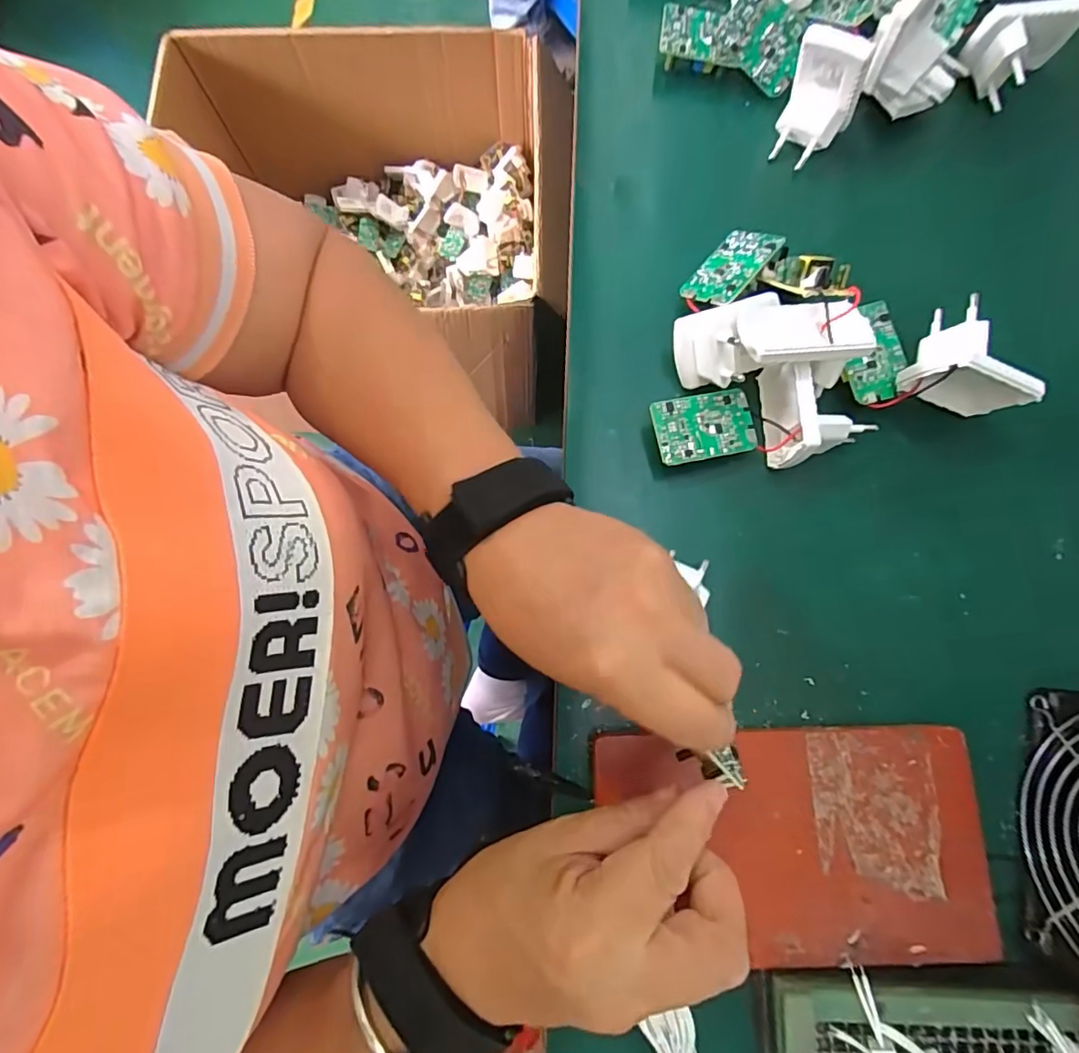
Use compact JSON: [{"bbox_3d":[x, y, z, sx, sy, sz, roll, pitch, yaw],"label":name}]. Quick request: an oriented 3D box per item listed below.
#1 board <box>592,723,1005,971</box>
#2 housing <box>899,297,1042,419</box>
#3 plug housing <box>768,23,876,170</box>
[{"bbox_3d":[0.119,0.148,0.255,0.173,0.012,0.098,-2,77,-1],"label":"board"},{"bbox_3d":[0.226,-0.088,0.285,0.065,0.040,0.042,15,80,-16],"label":"housing"},{"bbox_3d":[0.161,-0.247,0.312,0.042,0.055,0.034,28,79,6],"label":"plug housing"}]

